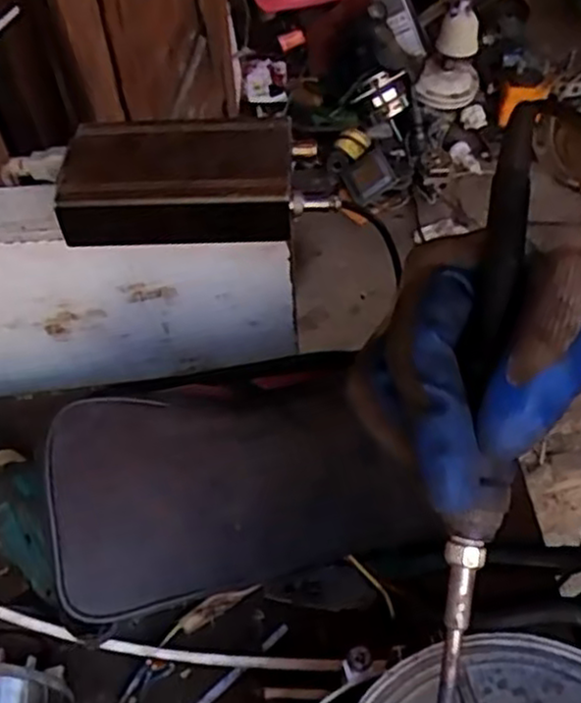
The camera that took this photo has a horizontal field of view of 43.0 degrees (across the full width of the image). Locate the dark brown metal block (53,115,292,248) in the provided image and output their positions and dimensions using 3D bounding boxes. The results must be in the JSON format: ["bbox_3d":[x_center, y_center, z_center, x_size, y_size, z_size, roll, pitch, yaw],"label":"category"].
[{"bbox_3d":[-0.072,-0.114,0.477,0.147,0.042,0.085,-2,54,1],"label":"dark brown metal block"}]

